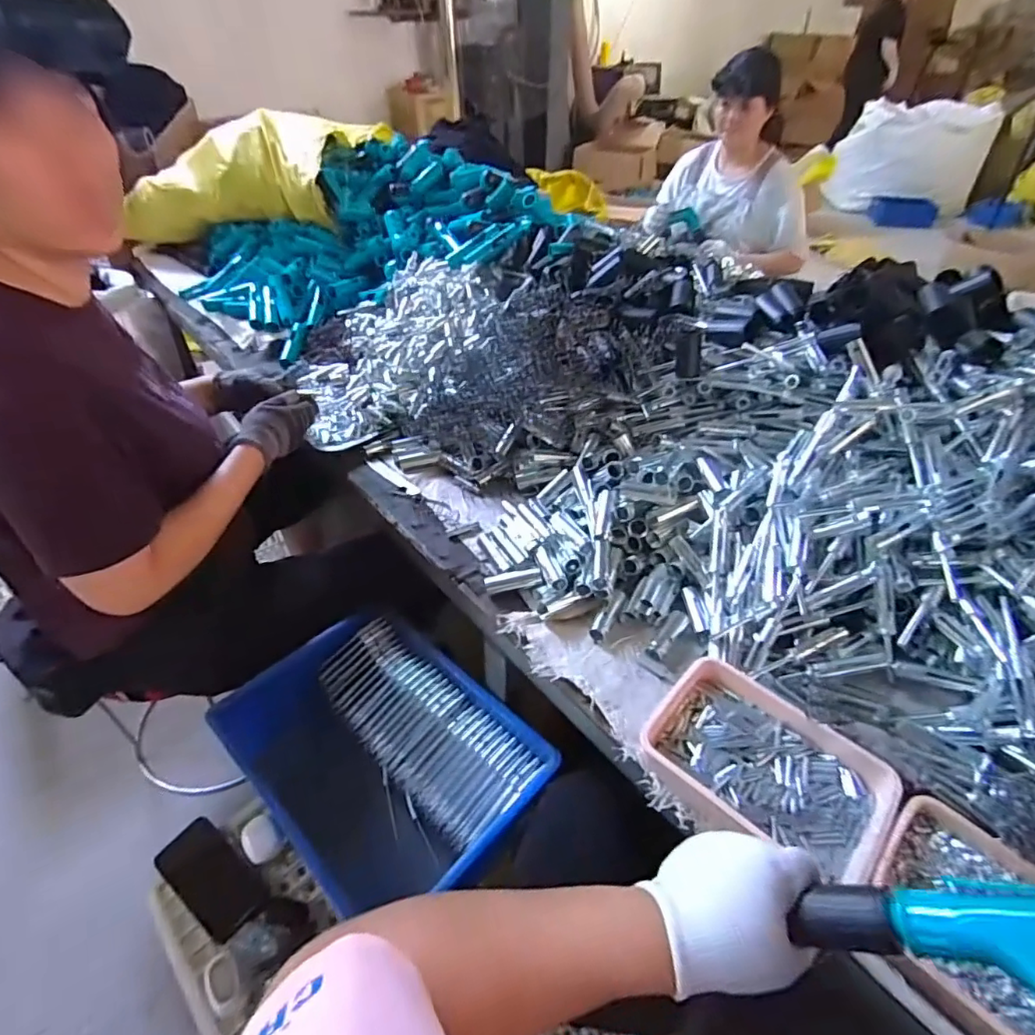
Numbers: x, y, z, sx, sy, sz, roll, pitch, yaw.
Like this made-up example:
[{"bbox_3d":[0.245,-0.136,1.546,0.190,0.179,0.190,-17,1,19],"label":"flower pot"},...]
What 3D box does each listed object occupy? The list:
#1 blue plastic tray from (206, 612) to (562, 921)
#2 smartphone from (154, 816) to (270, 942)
[{"bbox_3d":[-0.190,0.336,0.794,0.389,0.140,0.290,34,51,31],"label":"blue plastic tray"},{"bbox_3d":[-0.406,0.475,0.739,0.163,0.010,0.071,27,48,26],"label":"smartphone"}]

